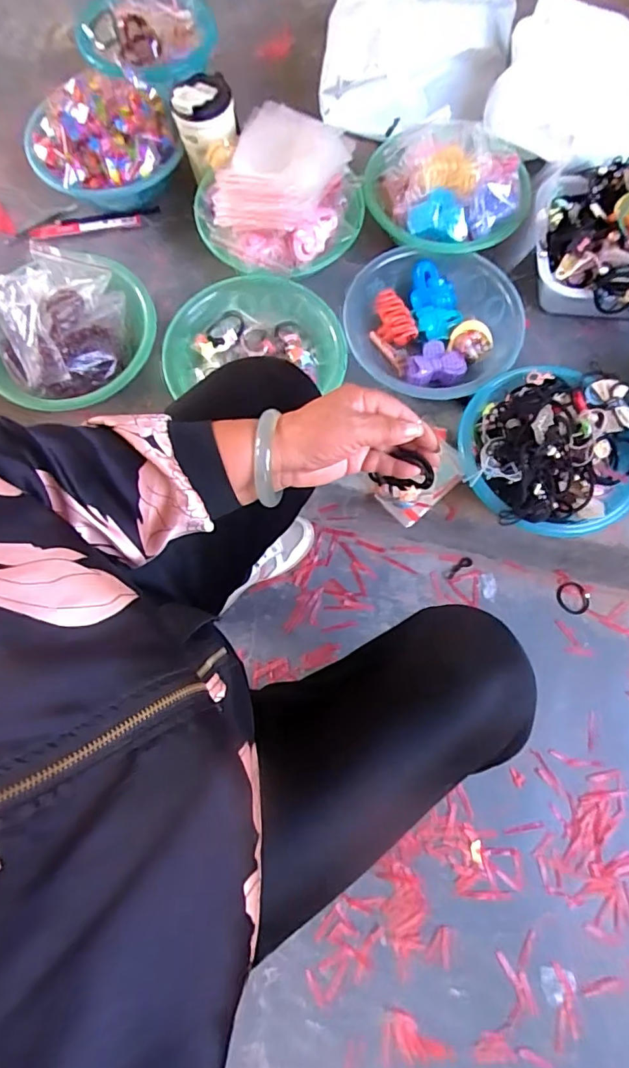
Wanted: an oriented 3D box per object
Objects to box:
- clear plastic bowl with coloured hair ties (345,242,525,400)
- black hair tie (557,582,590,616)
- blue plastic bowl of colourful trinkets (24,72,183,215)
[{"bbox_3d":[0.162,-0.282,0.712,0.223,0.077,0.234,-13,74,-3],"label":"clear plastic bowl with coloured hair ties"},{"bbox_3d":[0.419,0.104,0.820,0.050,0.007,0.052,0,75,0],"label":"black hair tie"},{"bbox_3d":[-0.321,-0.588,0.782,0.217,0.120,0.206,42,78,12],"label":"blue plastic bowl of colourful trinkets"}]

